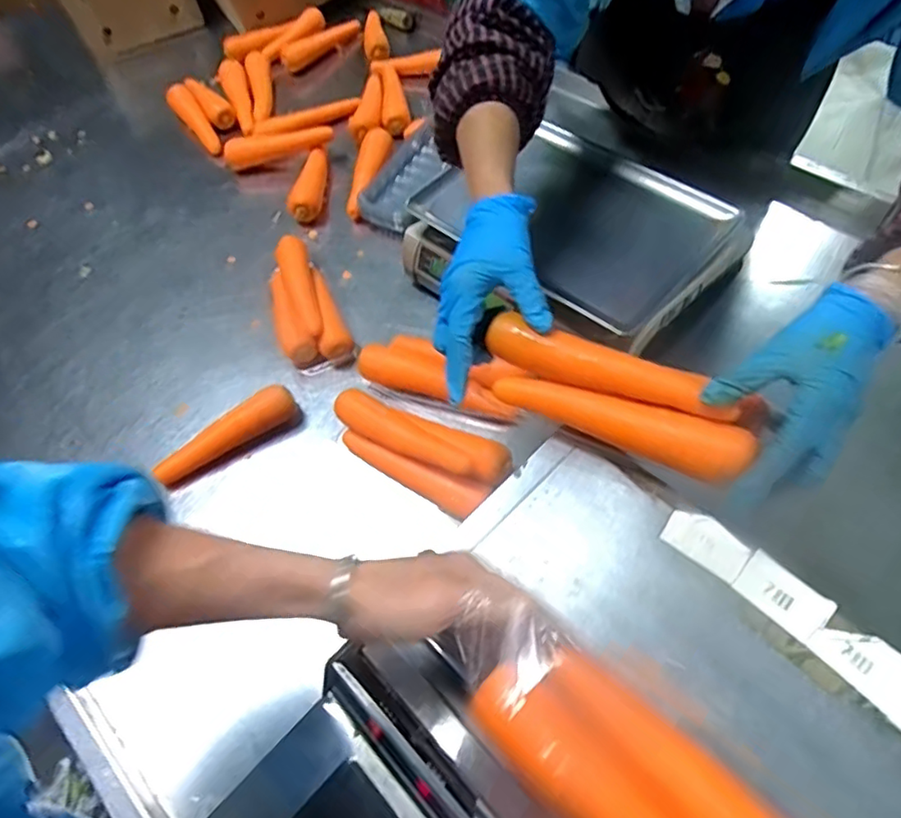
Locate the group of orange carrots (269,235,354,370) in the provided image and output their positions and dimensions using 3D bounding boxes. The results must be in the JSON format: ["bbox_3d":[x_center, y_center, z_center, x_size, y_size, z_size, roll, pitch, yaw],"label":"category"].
[{"bbox_3d":[-0.202,-0.142,0.800,0.081,0.046,0.217,-23,60,-10],"label":"group of orange carrots"}]

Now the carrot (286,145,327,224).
[{"bbox_3d":[-0.223,-0.366,0.955,0.053,0.037,0.165,1,59,5],"label":"carrot"}]

